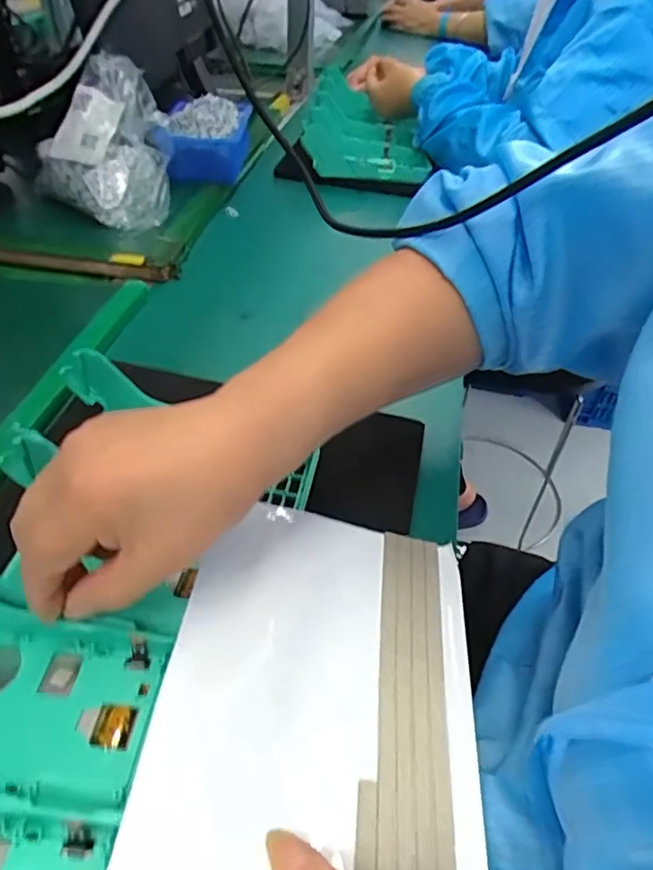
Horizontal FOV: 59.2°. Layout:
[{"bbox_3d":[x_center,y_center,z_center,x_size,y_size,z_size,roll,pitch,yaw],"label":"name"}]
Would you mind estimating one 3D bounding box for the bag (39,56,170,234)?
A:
[{"bbox_3d":[-0.243,-0.308,0.610,0.131,0.127,0.135,-6,44,-9],"label":"bag"}]

